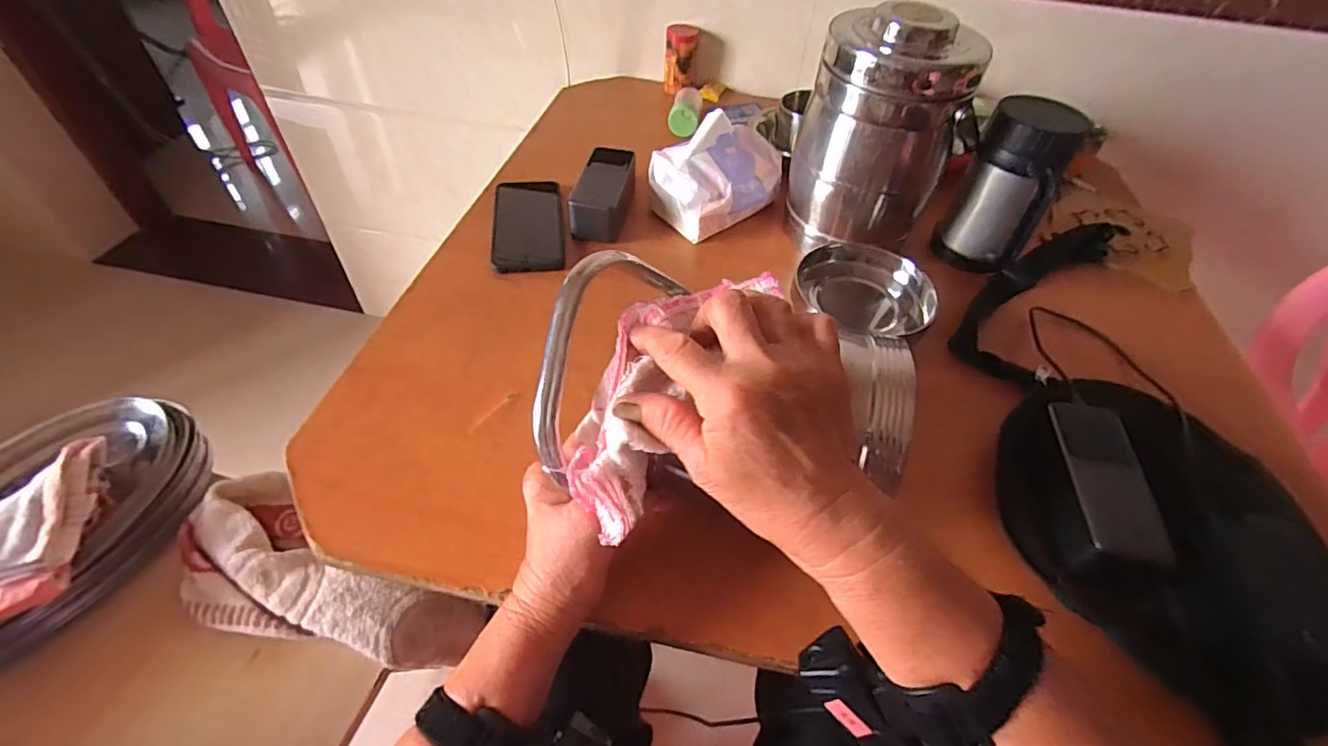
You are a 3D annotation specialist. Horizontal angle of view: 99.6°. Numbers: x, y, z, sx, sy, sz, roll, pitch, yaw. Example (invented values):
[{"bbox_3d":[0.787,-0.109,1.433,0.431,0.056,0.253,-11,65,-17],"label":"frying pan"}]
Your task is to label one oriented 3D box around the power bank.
[{"bbox_3d":[0.333,0.076,0.420,0.051,0.013,0.133,11,49,5],"label":"power bank"}]

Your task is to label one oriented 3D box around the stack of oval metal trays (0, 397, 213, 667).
[{"bbox_3d":[-0.644,0.167,0.578,0.186,0.095,0.330,20,51,13],"label":"stack of oval metal trays"}]

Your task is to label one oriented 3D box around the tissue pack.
[{"bbox_3d":[0.069,-0.238,0.668,0.159,0.109,0.092,-22,54,-22],"label":"tissue pack"}]

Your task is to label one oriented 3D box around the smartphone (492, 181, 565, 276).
[{"bbox_3d":[-0.157,-0.174,0.652,0.077,0.008,0.173,-5,50,-9],"label":"smartphone"}]

